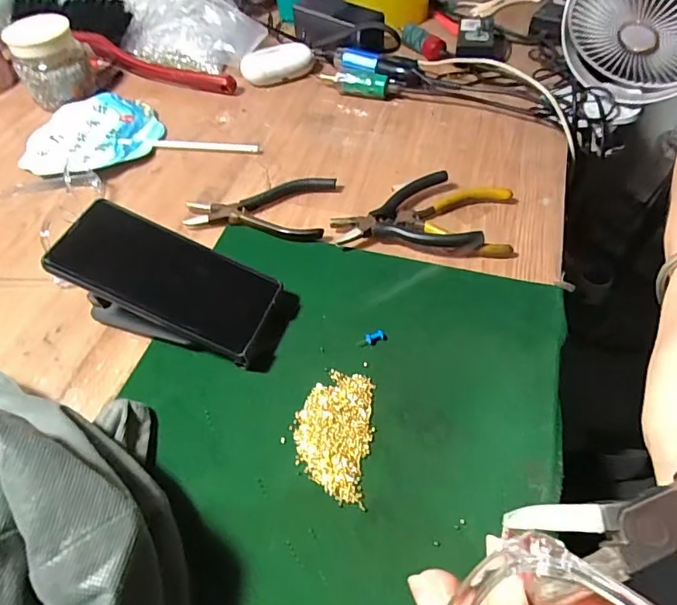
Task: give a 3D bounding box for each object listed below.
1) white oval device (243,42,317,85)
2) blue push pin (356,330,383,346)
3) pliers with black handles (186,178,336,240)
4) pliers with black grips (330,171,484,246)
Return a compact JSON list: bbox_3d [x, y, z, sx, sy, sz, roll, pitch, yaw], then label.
[{"bbox_3d":[-0.078,-0.305,0.616,0.092,0.029,0.043,-7,53,-1],"label":"white oval device"},{"bbox_3d":[0.025,0.028,0.374,0.022,0.005,0.007,-20,54,-11],"label":"blue push pin"},{"bbox_3d":[-0.077,-0.095,0.472,0.136,0.015,0.080,5,53,8],"label":"pliers with black handles"},{"bbox_3d":[0.057,-0.072,0.440,0.119,0.022,0.092,-14,53,-7],"label":"pliers with black grips"}]

